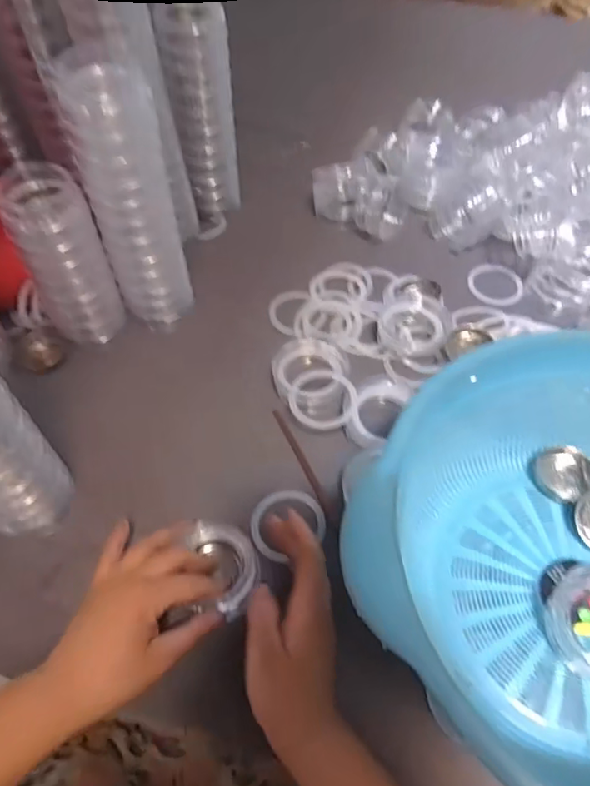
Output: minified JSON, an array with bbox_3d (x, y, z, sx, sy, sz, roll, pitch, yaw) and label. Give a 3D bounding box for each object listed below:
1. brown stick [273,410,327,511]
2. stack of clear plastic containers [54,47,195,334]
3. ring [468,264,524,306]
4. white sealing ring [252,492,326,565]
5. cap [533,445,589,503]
[{"bbox_3d":[0.005,0.055,0.479,0.007,0.005,0.103,-21,58,-15],"label":"brown stick"},{"bbox_3d":[-0.140,-0.158,0.492,0.052,0.242,0.062,31,60,18],"label":"stack of clear plastic containers"},{"bbox_3d":[0.216,-0.120,0.602,0.053,0.010,0.059,-9,56,-7],"label":"ring"},{"bbox_3d":[-0.007,0.103,0.440,0.057,0.011,0.052,1,56,-1],"label":"white sealing ring"},{"bbox_3d":[0.203,0.059,0.419,0.042,0.015,0.042,1,56,-1],"label":"cap"}]

